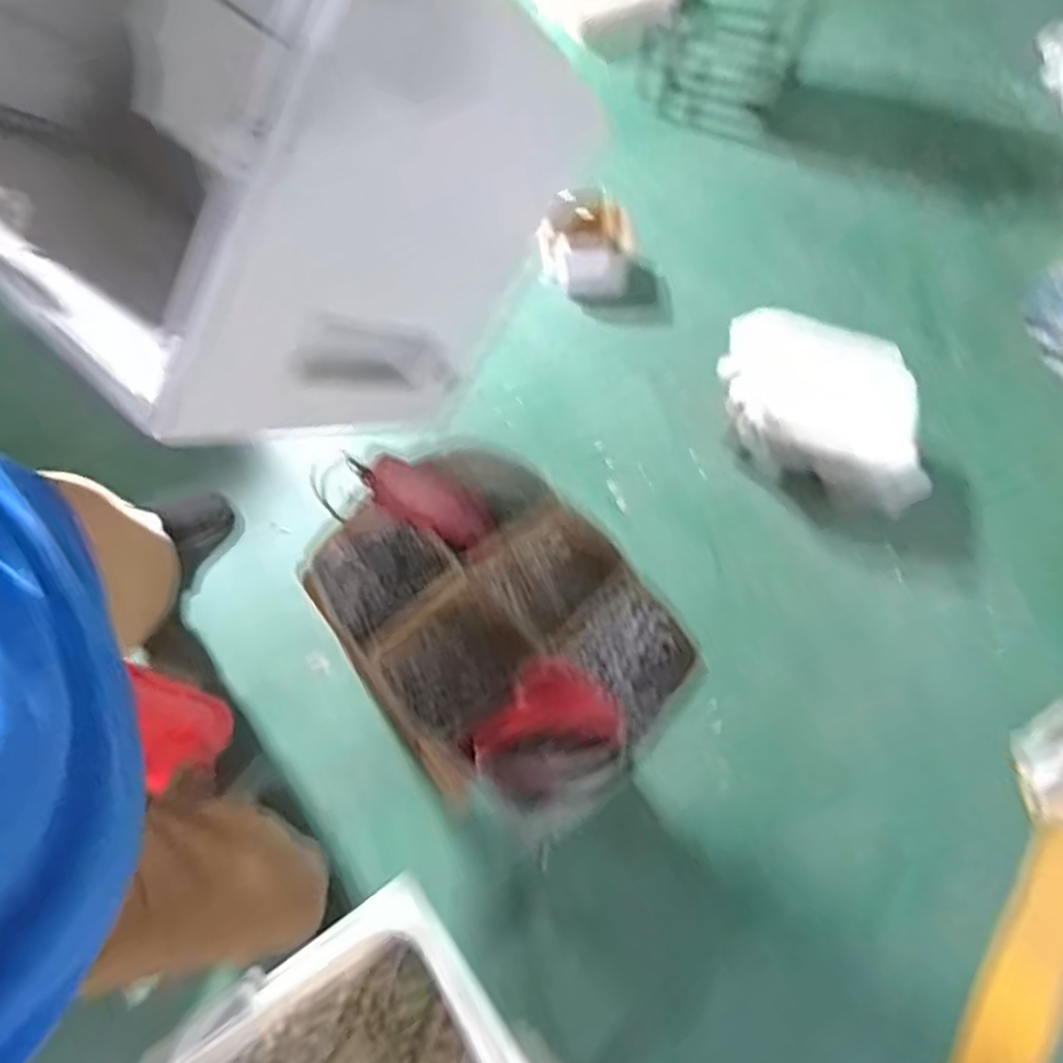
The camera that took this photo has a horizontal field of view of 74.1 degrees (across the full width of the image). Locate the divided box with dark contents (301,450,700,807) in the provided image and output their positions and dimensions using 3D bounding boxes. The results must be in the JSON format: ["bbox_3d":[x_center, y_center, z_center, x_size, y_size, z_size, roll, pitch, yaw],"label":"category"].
[{"bbox_3d":[-0.035,0.093,0.752,0.294,0.077,0.370,-35,73,-15],"label":"divided box with dark contents"}]

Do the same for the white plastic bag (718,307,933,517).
[{"bbox_3d":[0.527,-0.214,1.291,0.391,0.186,0.256,22,68,7],"label":"white plastic bag"}]

